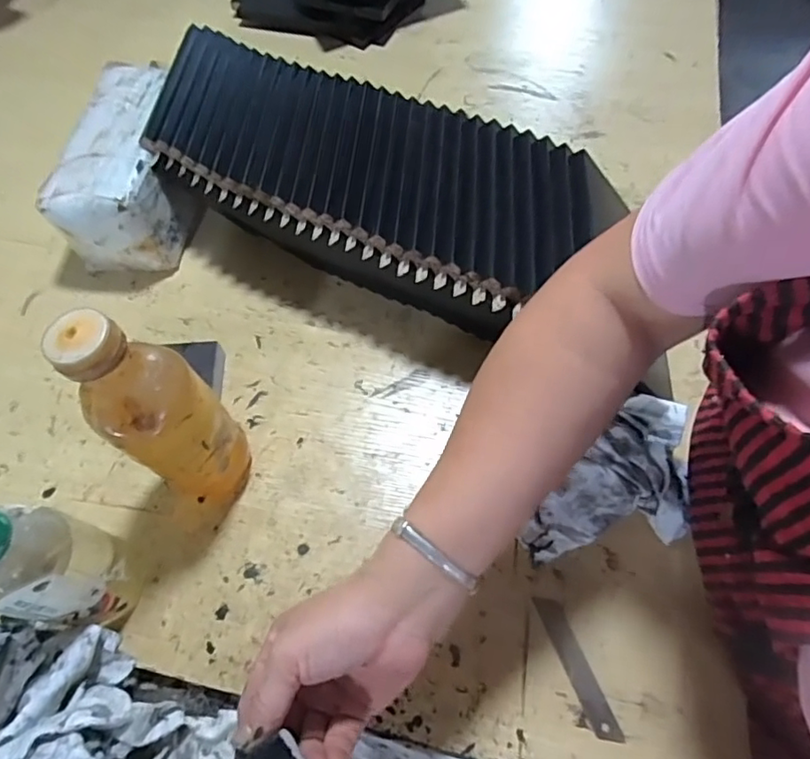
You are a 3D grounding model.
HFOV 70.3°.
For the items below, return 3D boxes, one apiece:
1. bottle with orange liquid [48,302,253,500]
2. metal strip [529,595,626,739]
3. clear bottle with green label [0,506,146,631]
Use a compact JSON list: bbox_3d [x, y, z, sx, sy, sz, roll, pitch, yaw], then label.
[{"bbox_3d":[-0.170,0.026,0.415,0.071,0.212,0.077,-35,66,-15],"label":"bottle with orange liquid"},{"bbox_3d":[0.125,0.206,0.416,0.019,0.004,0.100,-20,63,-8],"label":"metal strip"},{"bbox_3d":[-0.242,0.118,0.373,0.062,0.207,0.069,14,64,10],"label":"clear bottle with green label"}]

